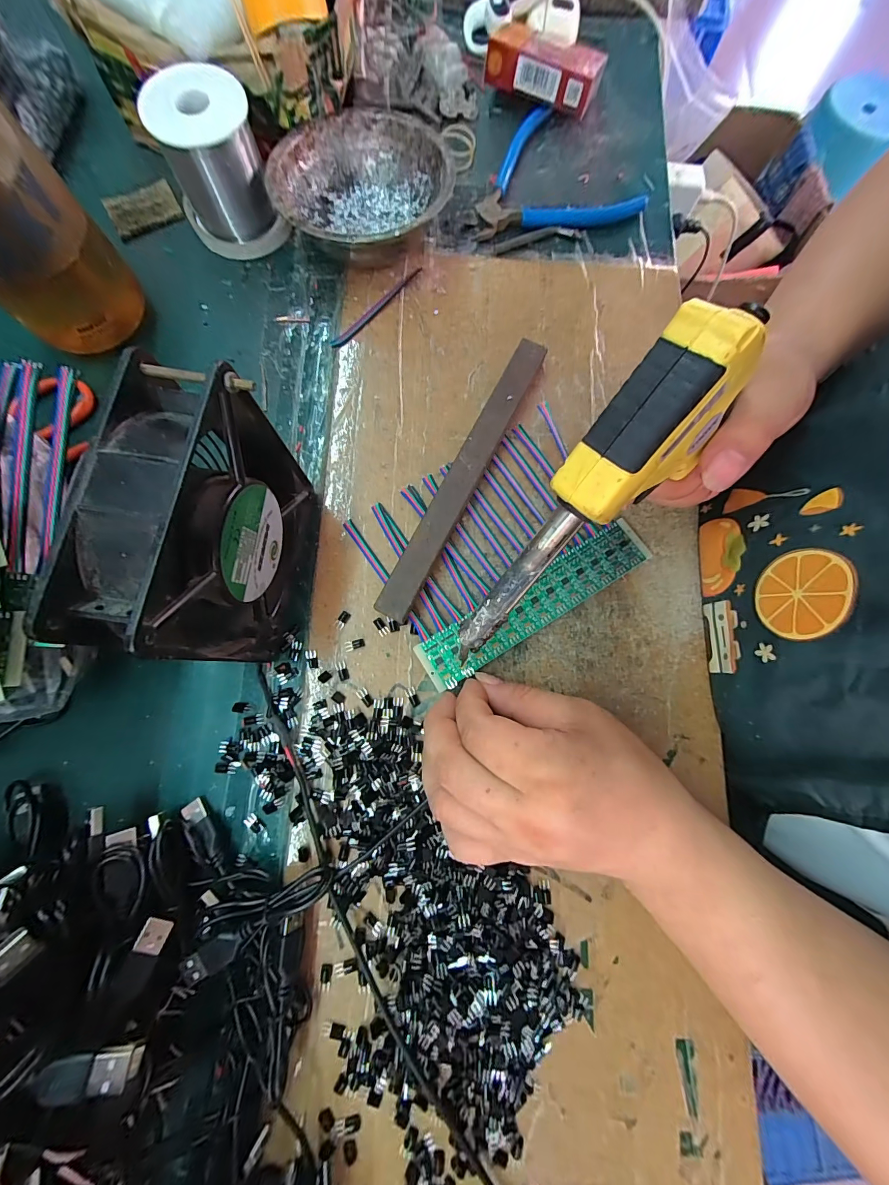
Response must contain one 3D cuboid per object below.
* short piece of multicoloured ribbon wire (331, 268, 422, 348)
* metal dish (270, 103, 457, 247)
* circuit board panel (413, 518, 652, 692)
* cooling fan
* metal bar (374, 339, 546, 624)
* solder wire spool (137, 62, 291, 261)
[{"bbox_3d":[-0.049,-0.213,0.293,0.008,0.004,0.092,44,81,7],"label":"short piece of multicoloured ribbon wire"},{"bbox_3d":[-0.058,-0.289,0.288,0.120,0.043,0.122,0,79,-1],"label":"metal dish"},{"bbox_3d":[0.059,0.005,0.250,0.164,0.004,0.033,-31,81,-8],"label":"circuit board panel"},{"bbox_3d":[-0.113,-0.027,0.198,0.045,0.119,0.116,10,79,0],"label":"cooling fan"},{"bbox_3d":[0.015,-0.079,0.261,0.020,0.019,0.215,26,80,4],"label":"metal bar"},{"bbox_3d":[-0.160,-0.298,0.277,0.065,0.069,0.064,-25,81,-6],"label":"solder wire spool"}]

